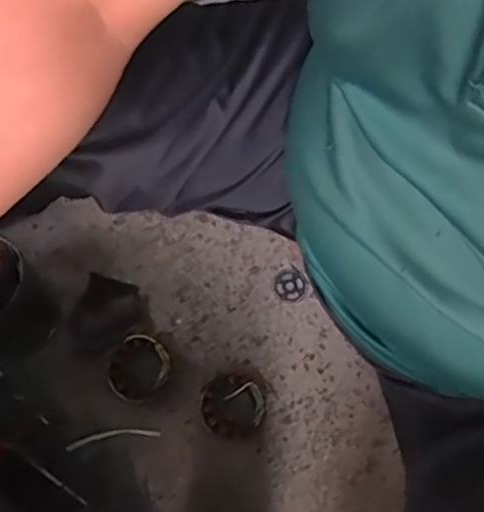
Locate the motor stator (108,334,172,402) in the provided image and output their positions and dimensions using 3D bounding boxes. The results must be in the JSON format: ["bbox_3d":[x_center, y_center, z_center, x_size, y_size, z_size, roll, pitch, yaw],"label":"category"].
[{"bbox_3d":[-0.139,0.151,0.820,0.085,0.043,0.080,0,69,0],"label":"motor stator"}]

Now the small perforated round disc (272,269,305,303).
[{"bbox_3d":[0.069,0.042,0.882,0.043,0.004,0.047,0,69,0],"label":"small perforated round disc"}]

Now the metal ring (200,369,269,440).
[{"bbox_3d":[-0.009,0.197,0.809,0.090,0.043,0.081,-31,73,-11],"label":"metal ring"}]

